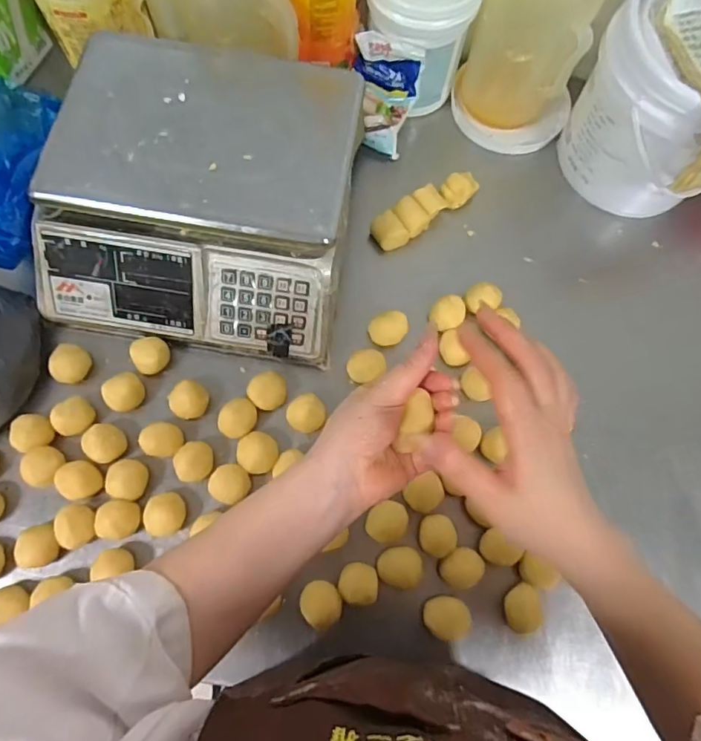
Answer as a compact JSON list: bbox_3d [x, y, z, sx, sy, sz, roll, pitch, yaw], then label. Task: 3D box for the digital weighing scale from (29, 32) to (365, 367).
[{"bbox_3d":[-0.162,-0.200,0.588,0.325,0.101,0.325,9,76,2],"label":"digital weighing scale"}]

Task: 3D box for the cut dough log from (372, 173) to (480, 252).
[{"bbox_3d":[0.097,-0.205,0.665,0.156,0.034,0.048,-37,79,-12],"label":"cut dough log"}]

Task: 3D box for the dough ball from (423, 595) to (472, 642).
[{"bbox_3d":[0.099,0.253,0.541,0.044,0.045,0.040,1,74,-3],"label":"dough ball"}]

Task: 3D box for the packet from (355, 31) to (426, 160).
[{"bbox_3d":[0.045,-0.349,0.661,0.083,0.102,0.096,4,76,1],"label":"packet"}]

